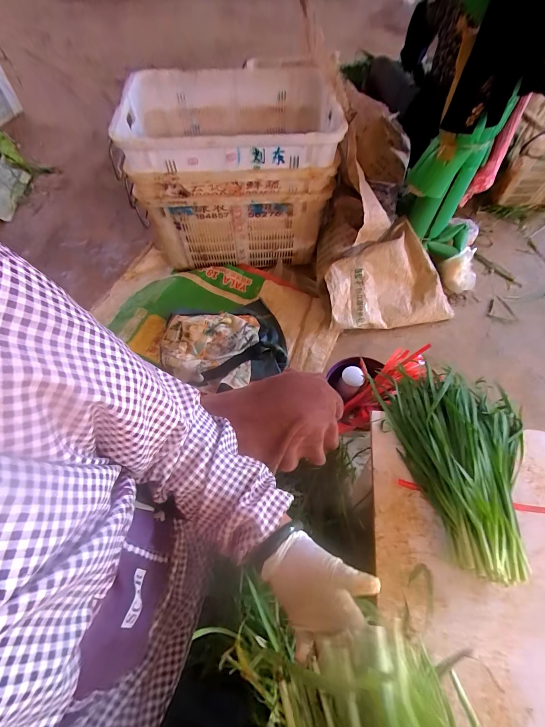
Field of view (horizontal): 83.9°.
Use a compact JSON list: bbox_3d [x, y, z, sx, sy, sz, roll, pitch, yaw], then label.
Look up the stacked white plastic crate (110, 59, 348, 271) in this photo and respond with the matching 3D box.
[{"bbox_3d":[-0.123,-0.676,1.127,0.641,0.494,0.488,-2,61,-2],"label":"stacked white plastic crate"}]

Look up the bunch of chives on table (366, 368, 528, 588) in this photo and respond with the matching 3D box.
[{"bbox_3d":[0.411,0.171,0.604,0.297,0.104,0.413,-7,61,-4],"label":"bunch of chives on table"}]

